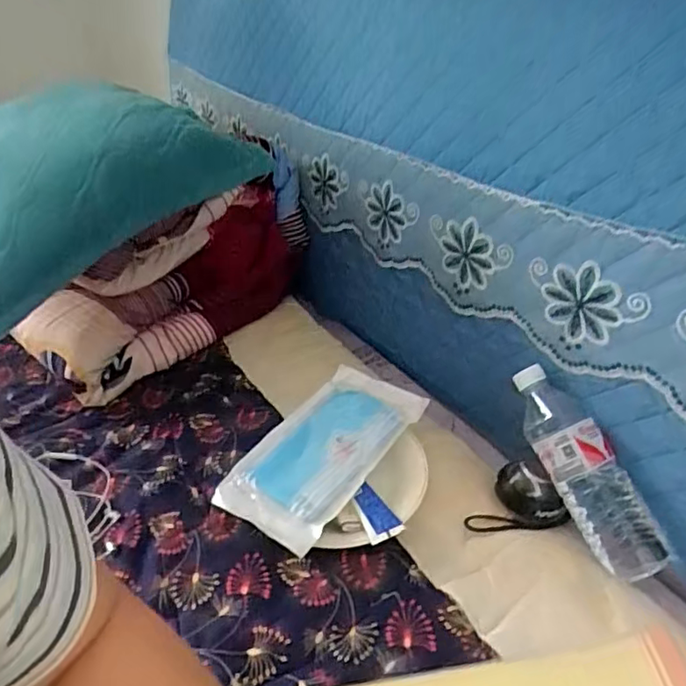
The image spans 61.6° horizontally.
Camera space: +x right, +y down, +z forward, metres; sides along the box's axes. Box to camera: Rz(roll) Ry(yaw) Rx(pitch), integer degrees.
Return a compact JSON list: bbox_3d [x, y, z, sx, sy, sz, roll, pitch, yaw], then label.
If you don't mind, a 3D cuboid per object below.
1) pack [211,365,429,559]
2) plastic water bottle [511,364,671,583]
[{"bbox_3d":[-0.022,0.119,0.660,0.130,0.018,0.237,20,46,30],"label":"pack"},{"bbox_3d":[0.246,0.129,0.590,0.066,0.057,0.225,-17,67,-23],"label":"plastic water bottle"}]

